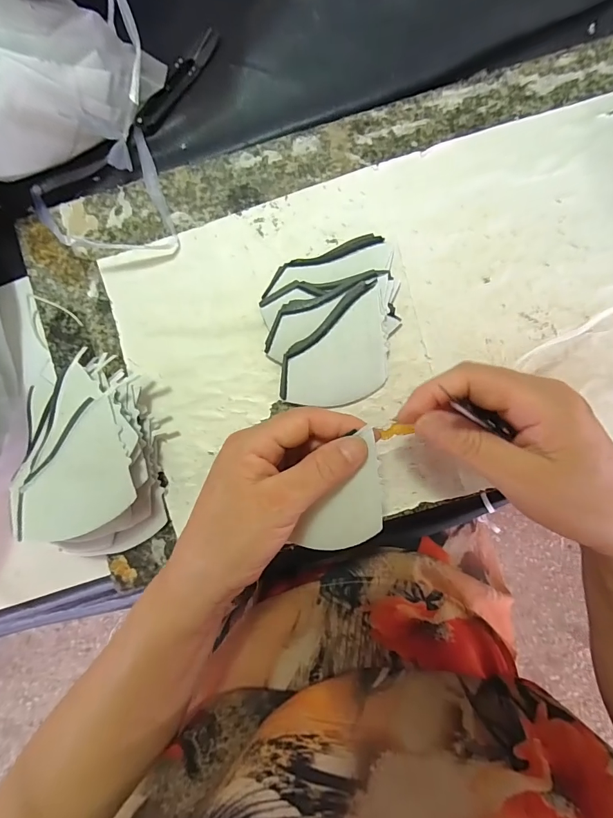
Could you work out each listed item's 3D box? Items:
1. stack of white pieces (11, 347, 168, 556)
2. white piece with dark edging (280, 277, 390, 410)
[{"bbox_3d":[-0.151,0.035,0.276,0.083,0.054,0.140,-8,89,1],"label":"stack of white pieces"},{"bbox_3d":[0.018,-0.042,0.288,0.078,0.008,0.079,-11,106,1],"label":"white piece with dark edging"}]

